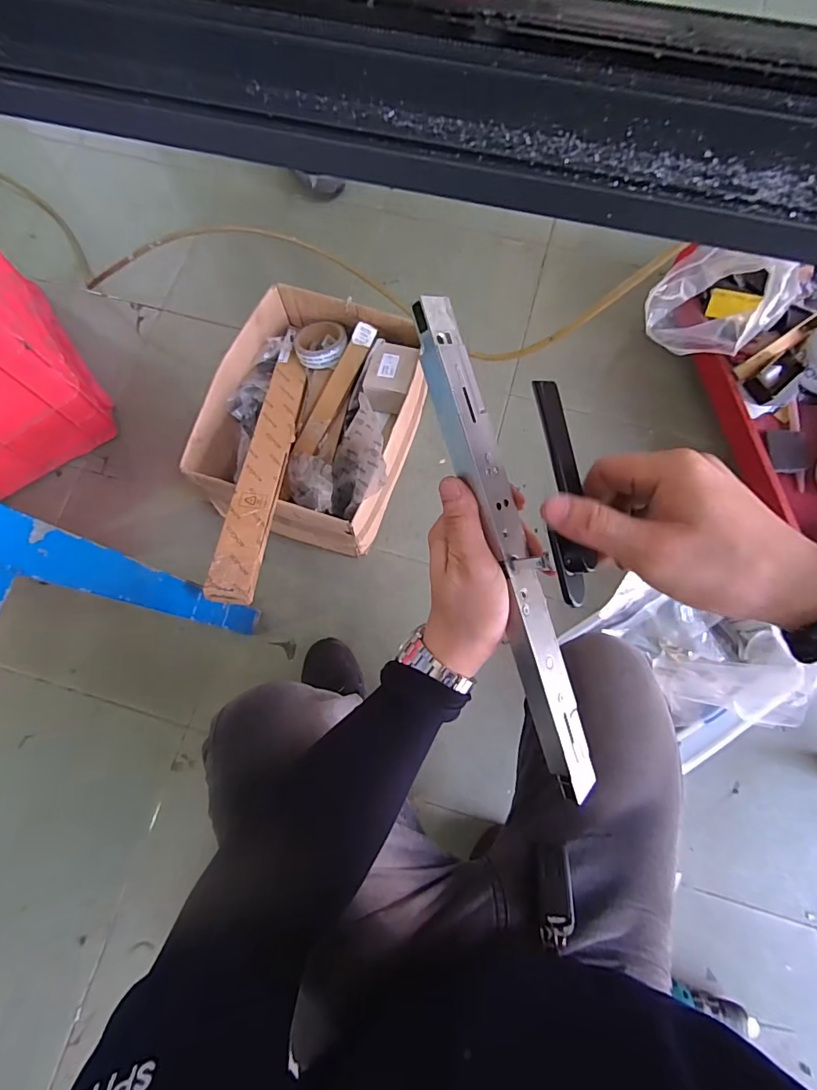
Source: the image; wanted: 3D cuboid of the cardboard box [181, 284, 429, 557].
[{"bbox_3d":[-0.168,-0.226,0.883,0.338,0.225,0.420,15,76,5],"label":"cardboard box"}]

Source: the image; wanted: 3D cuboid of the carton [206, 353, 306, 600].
[{"bbox_3d":[-0.230,-0.132,0.774,0.061,0.031,0.490,2,57,1],"label":"carton"}]

